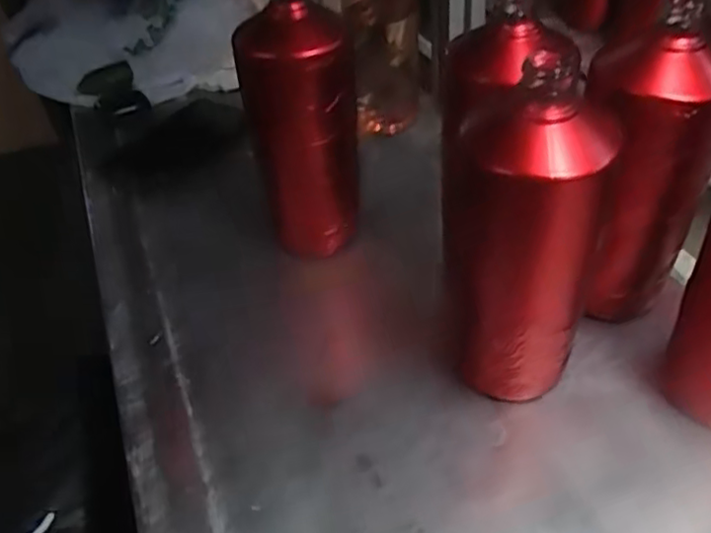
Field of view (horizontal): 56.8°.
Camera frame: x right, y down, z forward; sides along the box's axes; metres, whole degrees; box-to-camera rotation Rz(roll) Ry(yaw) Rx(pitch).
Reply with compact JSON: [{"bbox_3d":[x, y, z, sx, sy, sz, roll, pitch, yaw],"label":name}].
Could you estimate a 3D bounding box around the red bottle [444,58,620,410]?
[{"bbox_3d":[0.093,-0.009,0.380,0.073,0.200,0.062,-1,42,6],"label":"red bottle"}]

